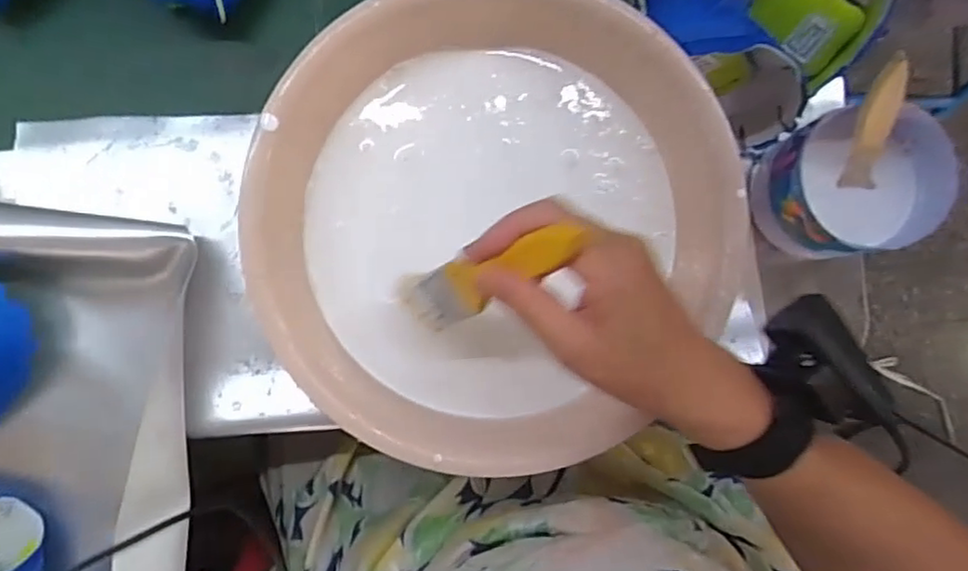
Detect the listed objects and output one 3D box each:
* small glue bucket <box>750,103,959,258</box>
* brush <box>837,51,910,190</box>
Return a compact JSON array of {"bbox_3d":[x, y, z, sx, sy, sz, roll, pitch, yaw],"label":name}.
[{"bbox_3d":[0.260,-0.073,0.475,0.098,0.093,0.098,0,89,-1],"label":"small glue bucket"},{"bbox_3d":[0.264,-0.106,0.444,0.022,0.104,0.026,-12,47,-1],"label":"brush"}]

